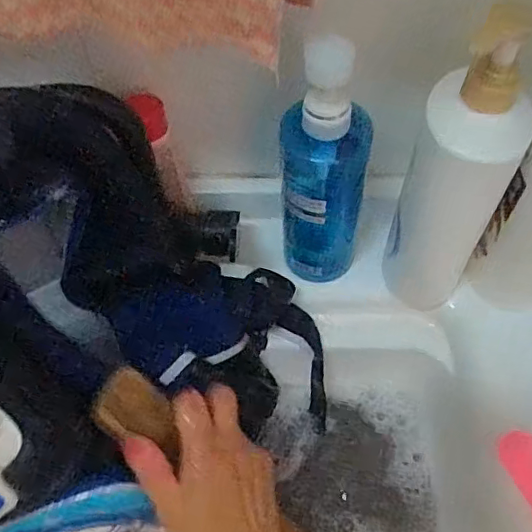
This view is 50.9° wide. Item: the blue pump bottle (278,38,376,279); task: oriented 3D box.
[{"bbox_3d":[0.046,-0.070,0.451,0.070,0.238,0.049,12,54,9],"label":"blue pump bottle"}]

